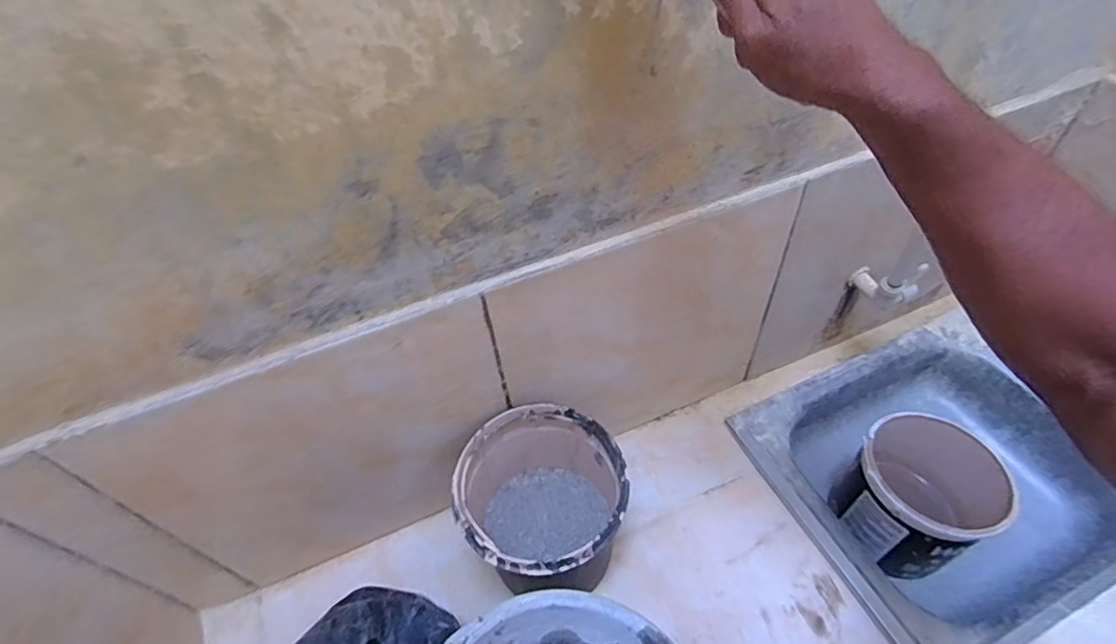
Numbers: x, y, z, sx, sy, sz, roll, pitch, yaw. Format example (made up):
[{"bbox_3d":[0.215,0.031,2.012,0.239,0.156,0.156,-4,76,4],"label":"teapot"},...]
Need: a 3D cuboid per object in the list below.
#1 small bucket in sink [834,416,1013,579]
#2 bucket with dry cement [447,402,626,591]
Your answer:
[{"bbox_3d":[0.506,0.256,0.795,0.196,0.171,0.170,-30,53,-20],"label":"small bucket in sink"},{"bbox_3d":[-0.017,0.234,0.681,0.185,0.181,0.191,-2,48,3],"label":"bucket with dry cement"}]

